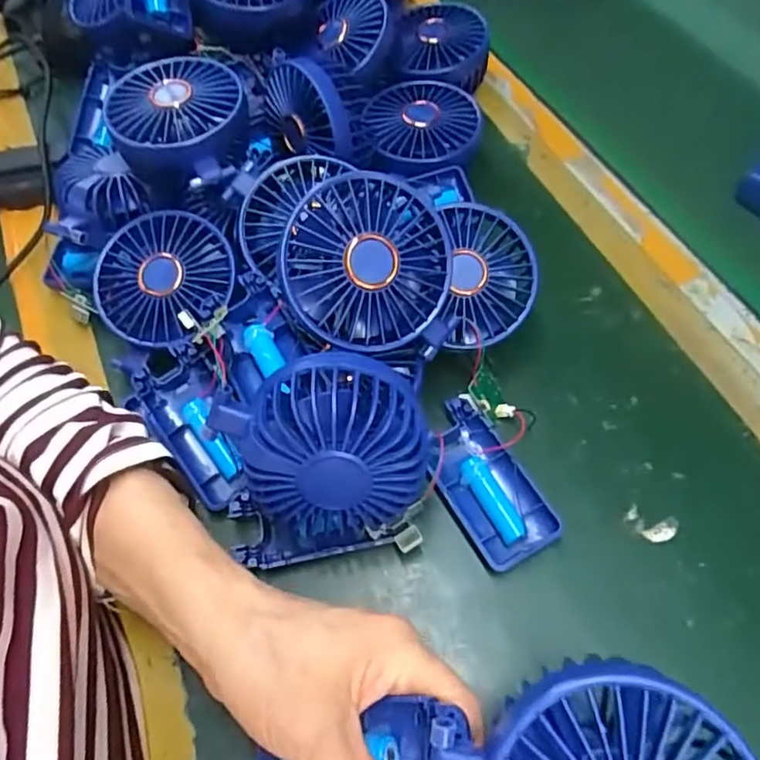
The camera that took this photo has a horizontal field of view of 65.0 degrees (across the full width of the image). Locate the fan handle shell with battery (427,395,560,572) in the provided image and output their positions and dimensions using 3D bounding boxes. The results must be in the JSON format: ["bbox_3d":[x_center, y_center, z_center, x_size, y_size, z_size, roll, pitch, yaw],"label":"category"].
[{"bbox_3d":[0.054,0.055,0.326,0.046,0.018,0.091,-26,63,-12],"label":"fan handle shell with battery"}]

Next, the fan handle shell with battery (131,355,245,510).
[{"bbox_3d":[-0.104,0.030,0.342,0.041,0.021,0.084,-27,79,-11],"label":"fan handle shell with battery"}]

